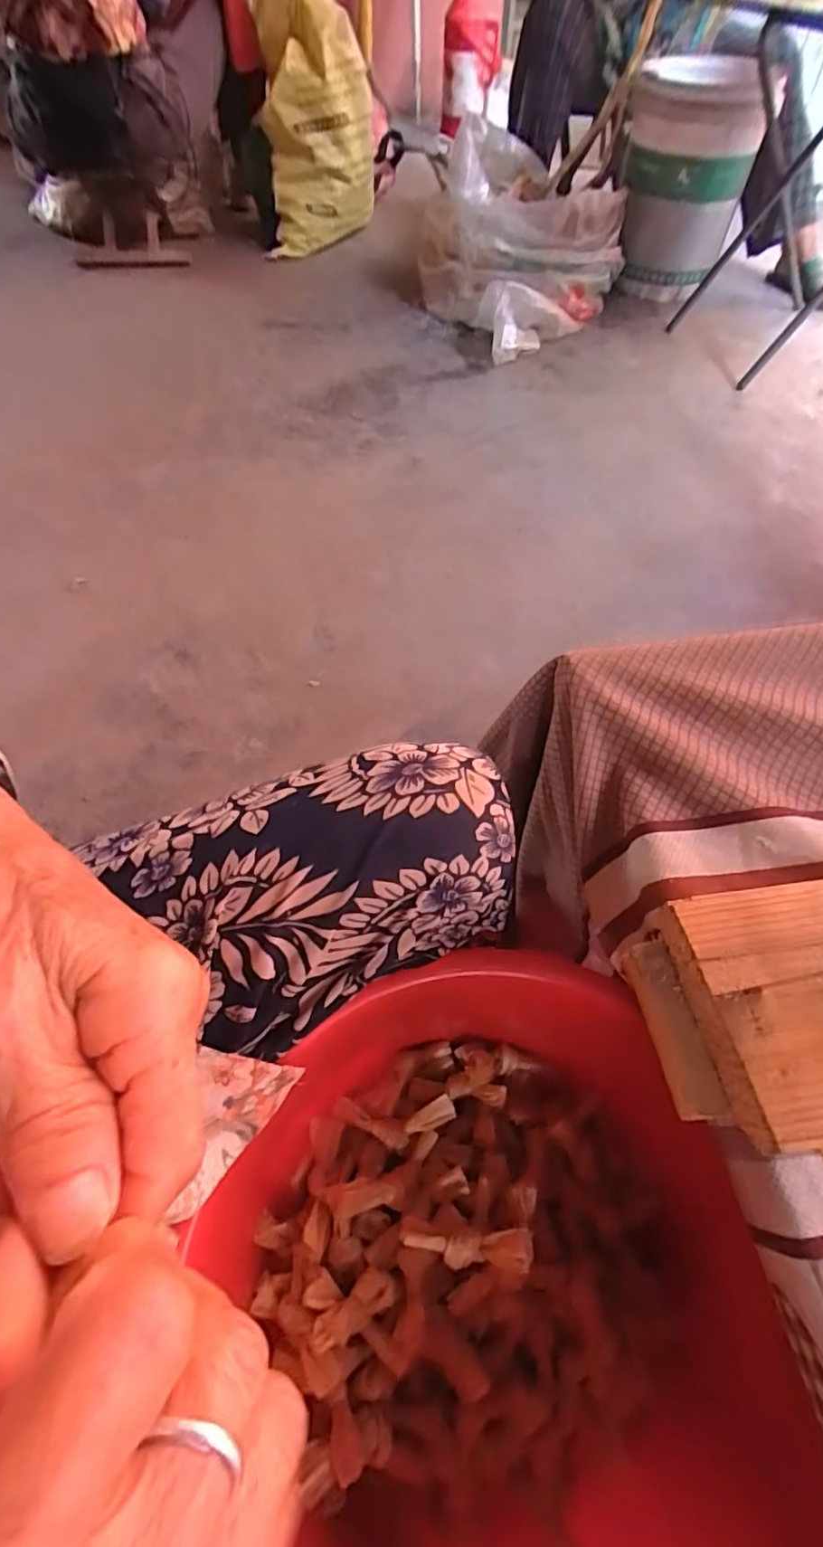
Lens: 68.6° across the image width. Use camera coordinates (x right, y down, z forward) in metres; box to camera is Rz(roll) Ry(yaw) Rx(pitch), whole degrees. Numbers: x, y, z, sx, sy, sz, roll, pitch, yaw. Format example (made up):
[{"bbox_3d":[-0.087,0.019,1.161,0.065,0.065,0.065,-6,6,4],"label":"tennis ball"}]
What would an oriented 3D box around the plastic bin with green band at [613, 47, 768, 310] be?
[{"bbox_3d":[0.576,-1.273,1.309,0.270,0.352,0.279,16,60,8],"label":"plastic bin with green band"}]

